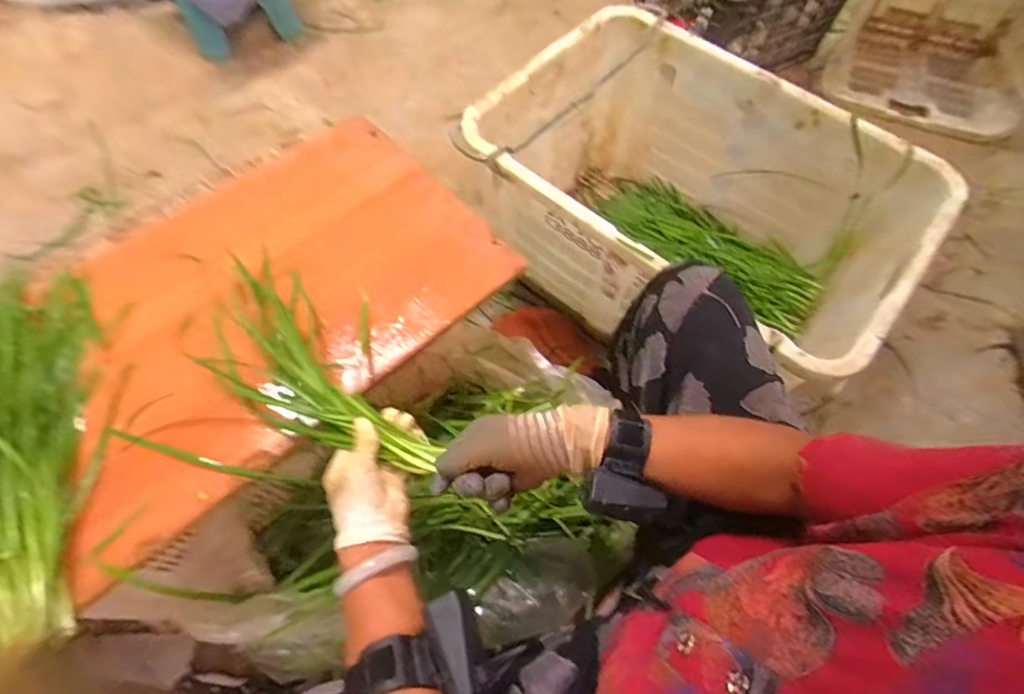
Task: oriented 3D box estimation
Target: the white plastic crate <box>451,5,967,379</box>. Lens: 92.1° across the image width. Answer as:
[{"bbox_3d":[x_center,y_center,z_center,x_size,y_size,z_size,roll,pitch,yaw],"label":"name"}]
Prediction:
[{"bbox_3d":[0.316,-0.228,0.930,0.698,0.369,0.504,38,69,16],"label":"white plastic crate"}]

